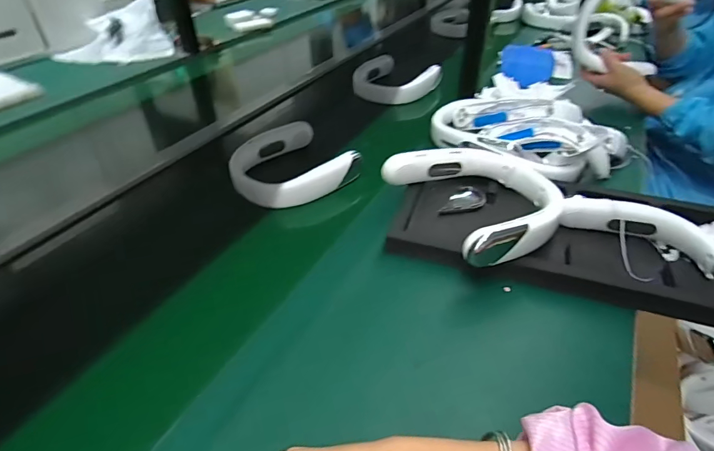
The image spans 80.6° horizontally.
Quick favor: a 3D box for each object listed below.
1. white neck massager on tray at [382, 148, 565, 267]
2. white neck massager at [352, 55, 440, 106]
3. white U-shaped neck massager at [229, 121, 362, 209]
[{"bbox_3d":[0.172,-0.041,0.592,0.181,0.056,0.231,-17,41,-19],"label":"white neck massager on tray"},{"bbox_3d":[0.092,-0.374,1.080,0.211,0.052,0.180,26,46,30],"label":"white neck massager"},{"bbox_3d":[-0.119,-0.117,0.756,0.212,0.057,0.204,-22,43,-25],"label":"white U-shaped neck massager"}]

